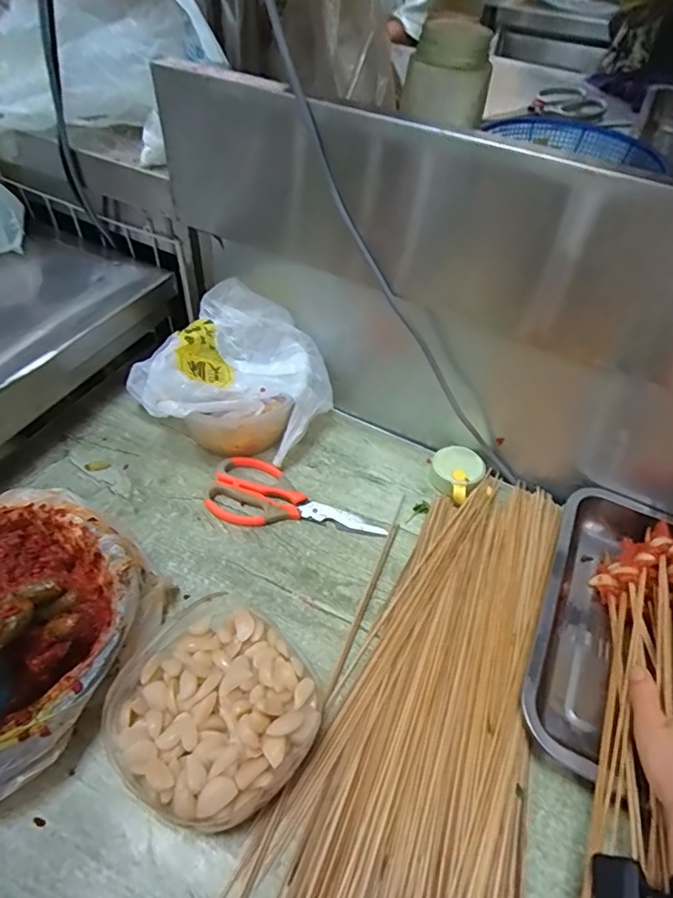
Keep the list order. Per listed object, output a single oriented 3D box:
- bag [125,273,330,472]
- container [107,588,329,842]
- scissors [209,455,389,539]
[{"bbox_3d":[-0.125,-0.080,0.592,0.198,0.114,0.187,31,54,19],"label":"bag"},{"bbox_3d":[-0.096,0.205,0.397,0.143,0.069,0.150,-33,60,-28],"label":"container"},{"bbox_3d":[-0.045,0.055,0.572,0.198,0.017,0.080,7,50,0],"label":"scissors"}]

